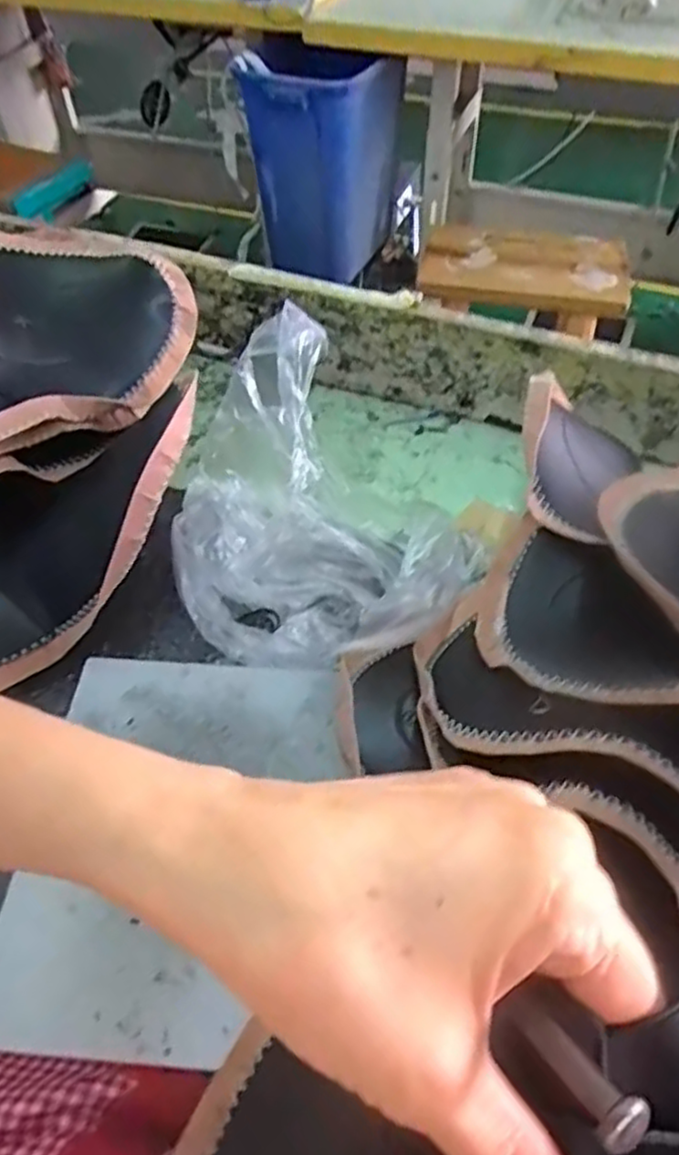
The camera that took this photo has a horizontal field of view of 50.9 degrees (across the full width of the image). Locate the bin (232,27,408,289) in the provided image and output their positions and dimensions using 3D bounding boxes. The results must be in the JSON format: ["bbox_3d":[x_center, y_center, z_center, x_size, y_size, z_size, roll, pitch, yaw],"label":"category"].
[{"bbox_3d":[-0.045,-0.928,1.612,0.271,0.407,0.236,24,57,18],"label":"bin"}]

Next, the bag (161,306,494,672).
[{"bbox_3d":[-0.022,-0.036,0.430,0.192,0.140,0.148,32,60,23],"label":"bag"}]

